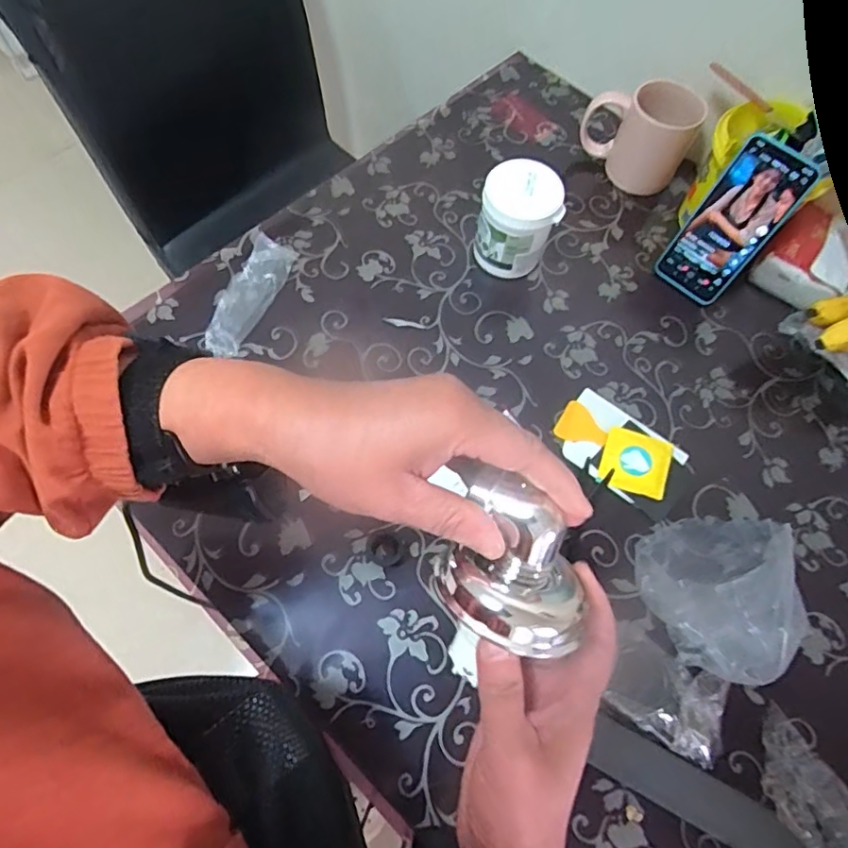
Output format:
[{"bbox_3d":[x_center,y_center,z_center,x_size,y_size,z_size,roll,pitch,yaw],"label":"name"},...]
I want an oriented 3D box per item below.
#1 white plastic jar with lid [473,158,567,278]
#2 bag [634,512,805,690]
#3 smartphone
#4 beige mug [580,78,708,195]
[{"bbox_3d":[0.102,-0.224,0.637,0.085,0.106,0.079,3,66,-2],"label":"white plastic jar with lid"},{"bbox_3d":[0.251,0.144,0.483,0.093,0.113,0.131,-21,69,-12],"label":"bag"},{"bbox_3d":[0.337,-0.217,0.624,0.079,0.170,0.009,41,45,14],"label":"smartphone"},{"bbox_3d":[0.266,-0.363,0.711,0.130,0.100,0.073,26,67,8],"label":"beige mug"}]

